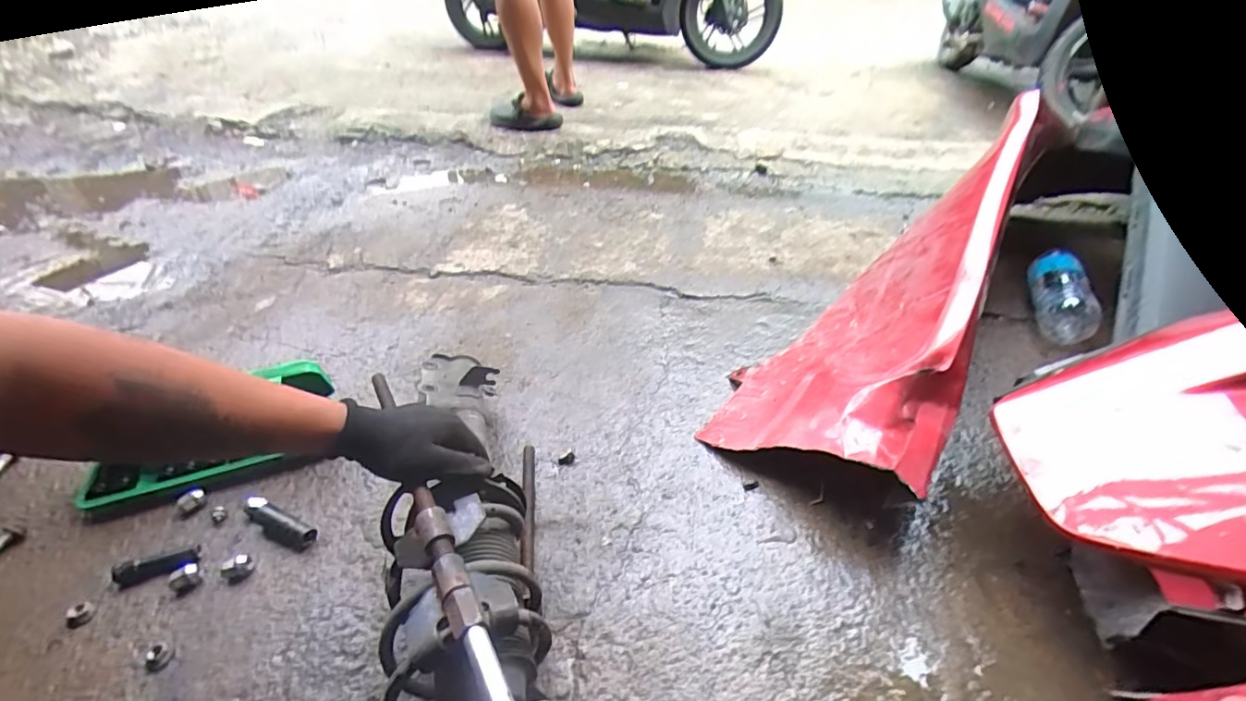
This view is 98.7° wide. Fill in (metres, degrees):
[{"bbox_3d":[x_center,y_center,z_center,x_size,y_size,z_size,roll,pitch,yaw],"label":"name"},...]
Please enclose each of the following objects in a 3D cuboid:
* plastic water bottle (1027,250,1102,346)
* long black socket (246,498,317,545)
[{"bbox_3d":[0.755,-0.090,0.935,0.083,0.093,0.204,15,39,20],"label":"plastic water bottle"},{"bbox_3d":[-0.401,0.198,0.627,0.105,0.019,0.018,15,39,20],"label":"long black socket"}]

